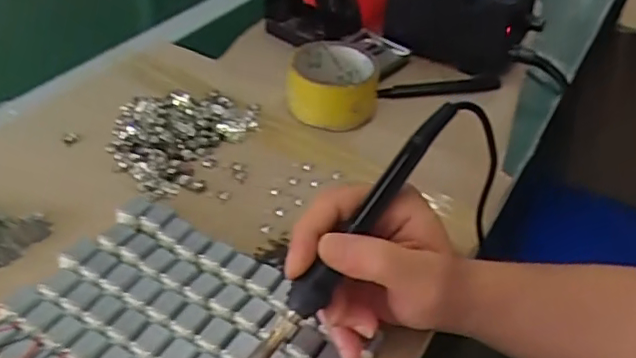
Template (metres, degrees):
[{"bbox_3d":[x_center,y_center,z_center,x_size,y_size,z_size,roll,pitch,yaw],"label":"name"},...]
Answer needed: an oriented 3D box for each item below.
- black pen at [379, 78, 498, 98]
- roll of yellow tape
[{"bbox_3d":[0.124,-0.094,0.607,0.134,0.010,0.018,-6,42,-11],"label":"black pen"},{"bbox_3d":[0.014,-0.089,0.563,0.084,0.046,0.083,10,42,7],"label":"roll of yellow tape"}]

